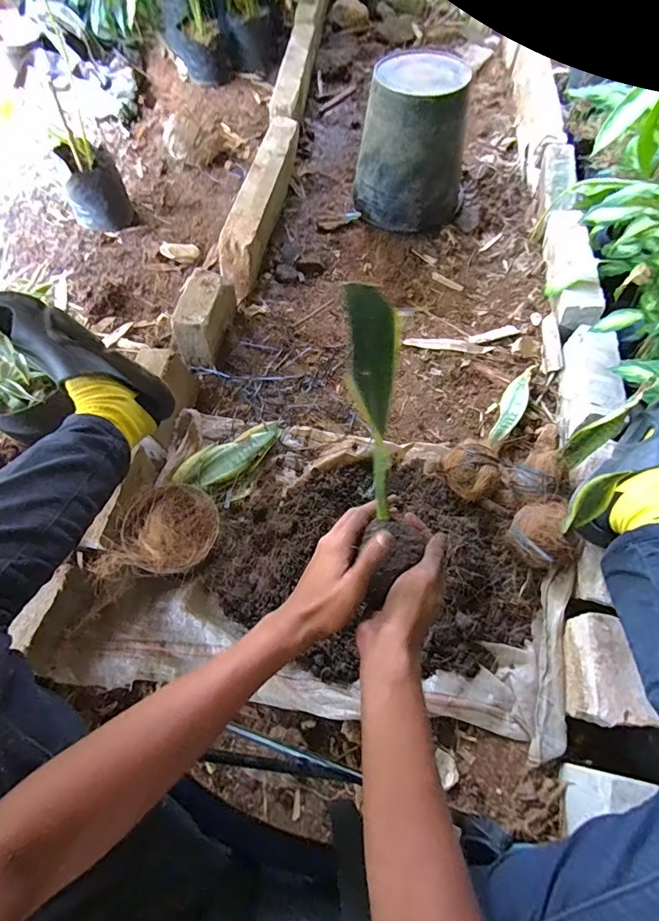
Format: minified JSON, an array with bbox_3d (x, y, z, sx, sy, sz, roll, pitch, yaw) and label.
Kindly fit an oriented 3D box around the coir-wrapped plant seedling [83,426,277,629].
[{"bbox_3d":[-0.243,0.060,0.772,0.168,0.110,0.461,18,55,3],"label":"coir-wrapped plant seedling"}]

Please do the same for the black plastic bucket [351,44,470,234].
[{"bbox_3d":[0.238,-0.844,1.186,0.282,0.322,0.276,1,64,-2],"label":"black plastic bucket"}]

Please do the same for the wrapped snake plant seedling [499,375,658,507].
[{"bbox_3d":[0.420,-0.029,0.787,0.209,0.215,0.097,-40,72,-19],"label":"wrapped snake plant seedling"}]

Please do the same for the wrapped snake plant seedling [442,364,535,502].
[{"bbox_3d":[0.345,-0.072,0.901,0.105,0.104,0.362,32,67,13],"label":"wrapped snake plant seedling"}]

